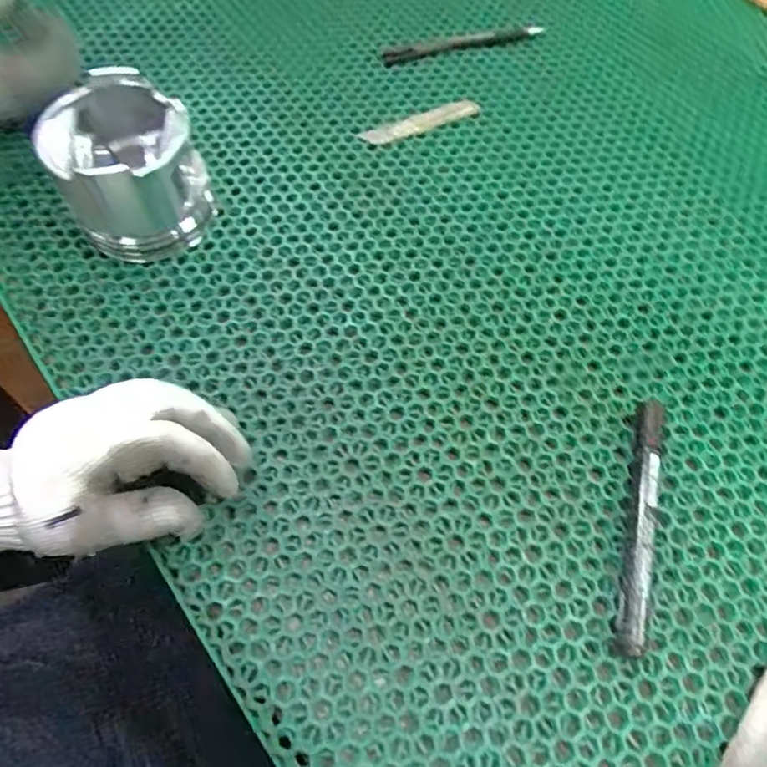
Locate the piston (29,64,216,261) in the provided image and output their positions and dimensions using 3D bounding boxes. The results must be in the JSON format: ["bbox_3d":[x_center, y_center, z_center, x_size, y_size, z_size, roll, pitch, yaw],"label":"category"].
[{"bbox_3d":[-0.171,-0.146,0.394,0.087,0.079,0.096,-23,67,-13],"label":"piston"}]

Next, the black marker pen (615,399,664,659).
[{"bbox_3d":[0.146,0.074,0.323,0.019,0.018,0.147,16,64,5],"label":"black marker pen"}]

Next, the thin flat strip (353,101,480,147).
[{"bbox_3d":[0.031,-0.217,0.484,0.105,0.005,0.023,-23,67,-13],"label":"thin flat strip"}]

